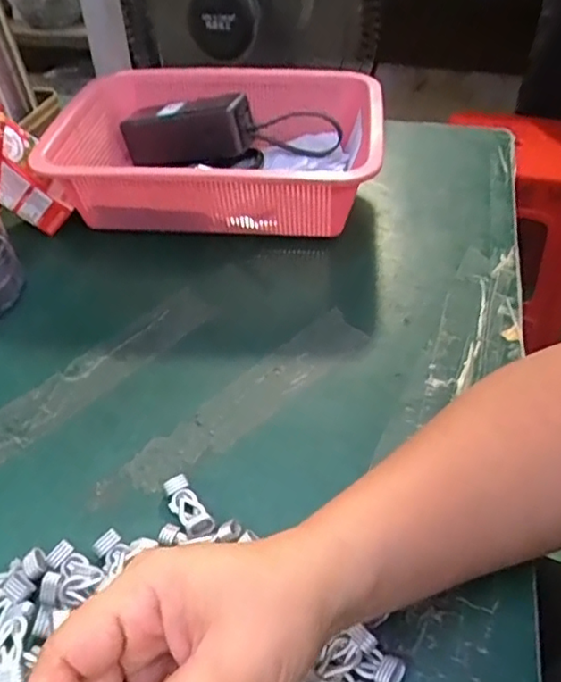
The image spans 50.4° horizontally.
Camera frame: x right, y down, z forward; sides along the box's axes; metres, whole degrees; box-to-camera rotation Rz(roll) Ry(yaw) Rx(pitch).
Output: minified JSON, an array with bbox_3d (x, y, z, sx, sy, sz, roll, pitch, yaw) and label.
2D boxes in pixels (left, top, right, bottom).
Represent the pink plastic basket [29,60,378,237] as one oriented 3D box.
[{"bbox_3d":[-0.051,-0.184,0.587,0.293,0.091,0.224,5,45,8],"label":"pink plastic basket"}]

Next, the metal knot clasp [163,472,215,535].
[{"bbox_3d":[-0.054,0.097,0.347,0.016,0.011,0.044,-27,49,-23],"label":"metal knot clasp"}]

